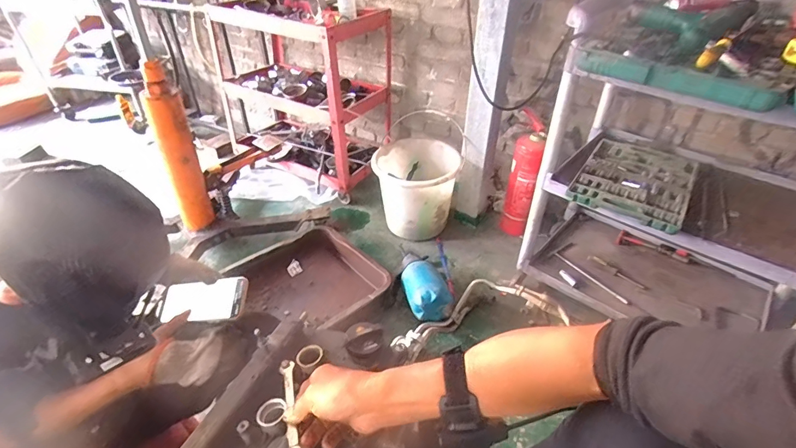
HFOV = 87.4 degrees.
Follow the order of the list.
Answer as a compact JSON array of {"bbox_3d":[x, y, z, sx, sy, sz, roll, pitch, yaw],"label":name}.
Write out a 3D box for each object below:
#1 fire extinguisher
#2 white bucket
[{"bbox_3d":[0.486,-0.165,1.625,0.105,0.473,0.117,12,39,13],"label":"fire extinguisher"},{"bbox_3d":[0.071,-0.124,1.690,0.334,0.347,0.274,2,37,1],"label":"white bucket"}]

